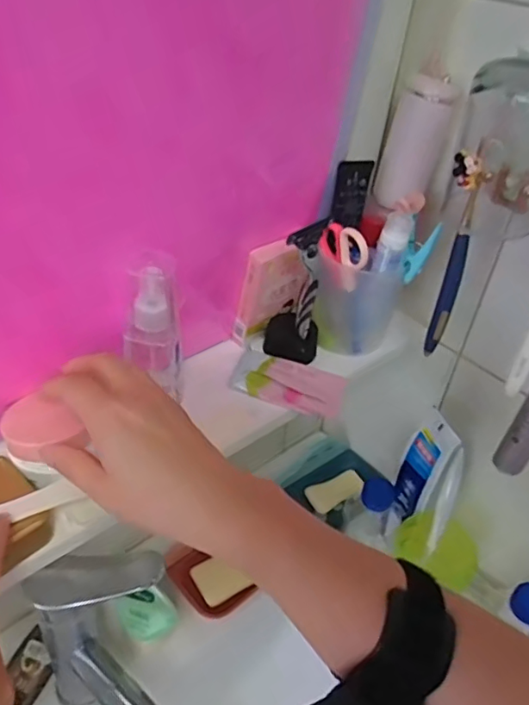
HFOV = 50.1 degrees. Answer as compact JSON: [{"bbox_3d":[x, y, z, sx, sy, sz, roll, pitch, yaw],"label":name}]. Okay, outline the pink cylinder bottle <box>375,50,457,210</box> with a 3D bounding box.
[{"bbox_3d":[0.130,-0.186,0.490,0.043,0.111,0.038,14,39,9],"label":"pink cylinder bottle"}]

